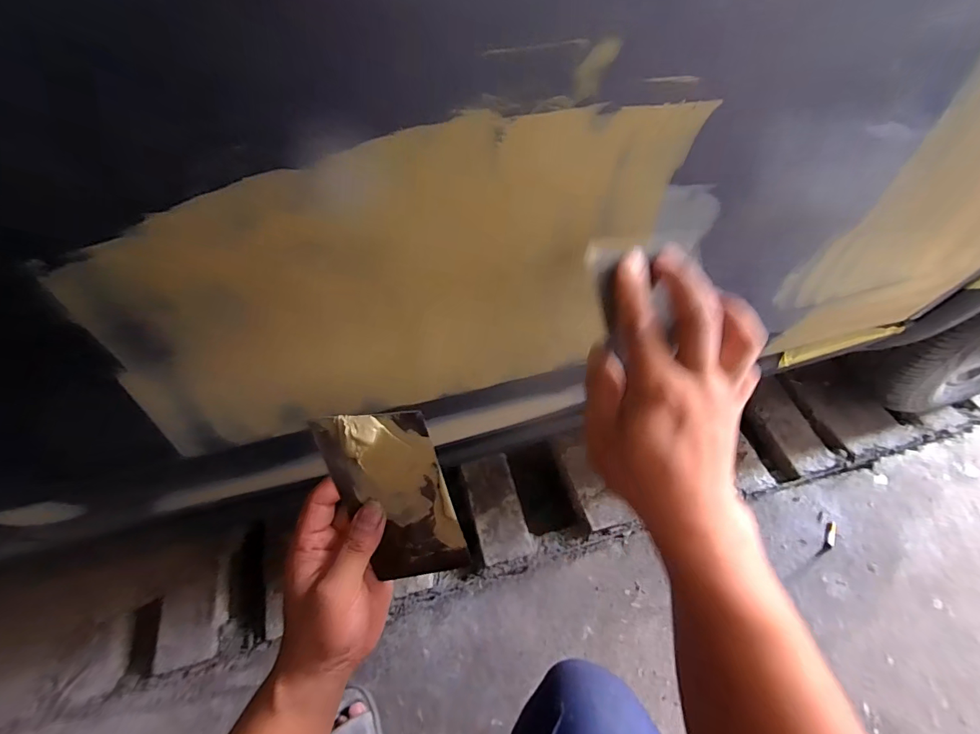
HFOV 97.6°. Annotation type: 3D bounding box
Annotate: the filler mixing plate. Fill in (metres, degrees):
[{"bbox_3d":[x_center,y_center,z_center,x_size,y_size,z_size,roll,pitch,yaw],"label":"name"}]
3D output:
[{"bbox_3d":[-0.065,0.091,0.291,0.072,0.132,0.011,-12,18,7],"label":"filler mixing plate"}]

